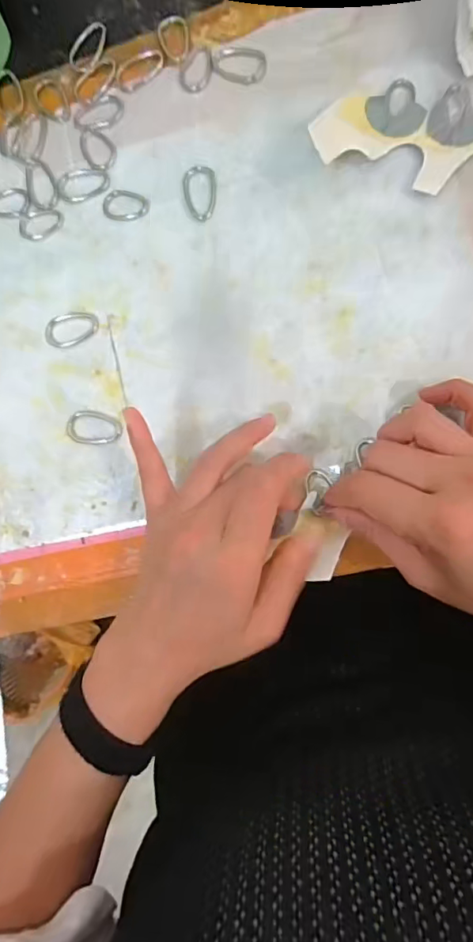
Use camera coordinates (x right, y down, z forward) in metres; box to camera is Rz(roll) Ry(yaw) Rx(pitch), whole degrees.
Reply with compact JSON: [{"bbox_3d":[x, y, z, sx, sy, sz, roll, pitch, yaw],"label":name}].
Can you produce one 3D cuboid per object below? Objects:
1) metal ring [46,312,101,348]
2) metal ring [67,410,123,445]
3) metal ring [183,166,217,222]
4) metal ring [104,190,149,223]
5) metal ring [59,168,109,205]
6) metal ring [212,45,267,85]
[{"bbox_3d":[-0.104,-0.091,0.308,0.034,0.005,0.022,-14,86,7],"label":"metal ring"},{"bbox_3d":[-0.088,-0.027,0.301,0.035,0.004,0.020,9,89,8],"label":"metal ring"},{"bbox_3d":[-0.022,-0.170,0.299,0.021,0.004,0.033,-4,87,7],"label":"metal ring"},{"bbox_3d":[-0.070,-0.167,0.306,0.029,0.004,0.020,16,90,8],"label":"metal ring"},{"bbox_3d":[-0.098,-0.183,0.312,0.034,0.004,0.022,-12,86,7],"label":"metal ring"},{"bbox_3d":[0.002,-0.251,0.300,0.036,0.004,0.022,23,91,8],"label":"metal ring"}]

